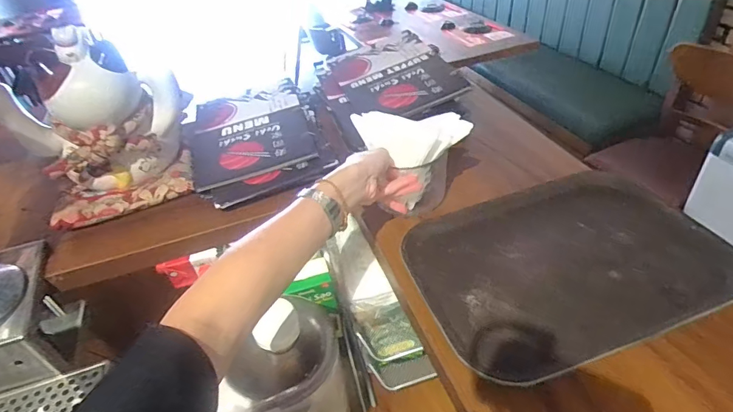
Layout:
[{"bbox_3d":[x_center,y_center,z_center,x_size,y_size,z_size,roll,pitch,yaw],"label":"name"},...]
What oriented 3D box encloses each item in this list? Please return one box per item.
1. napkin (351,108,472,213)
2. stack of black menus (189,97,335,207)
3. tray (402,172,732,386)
[{"bbox_3d":[0.056,-0.072,0.618,0.151,0.118,0.069,15,44,25],"label":"napkin"},{"bbox_3d":[-0.196,-0.124,0.795,0.224,0.039,0.321,-15,40,-11],"label":"stack of black menus"},{"bbox_3d":[0.234,0.061,0.532,0.335,0.029,0.236,-15,40,-11],"label":"tray"}]

